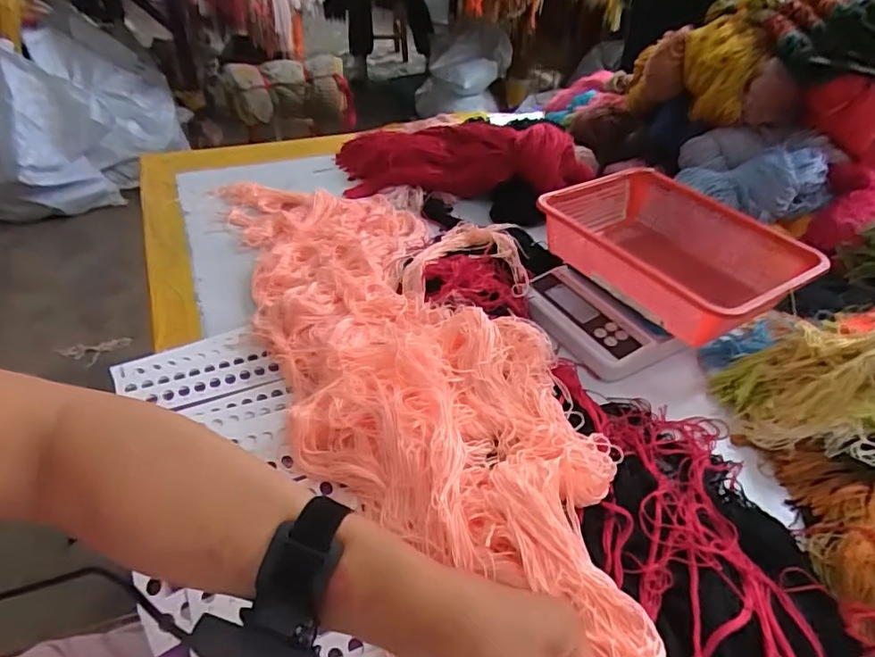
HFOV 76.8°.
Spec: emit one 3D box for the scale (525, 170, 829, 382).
[{"bbox_3d":[0.239,-0.072,0.602,0.265,0.094,0.243,-22,46,-26],"label":"scale"}]

